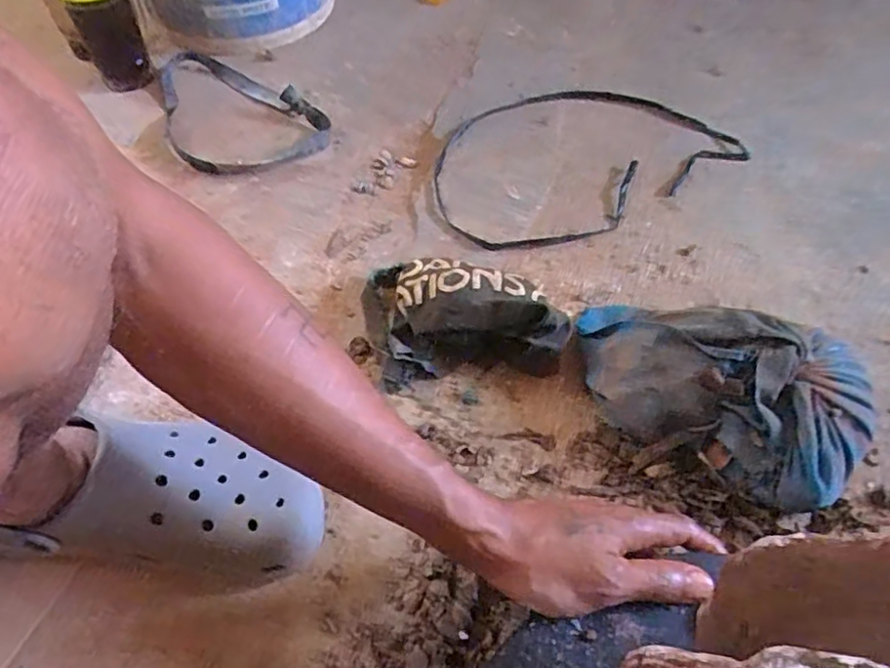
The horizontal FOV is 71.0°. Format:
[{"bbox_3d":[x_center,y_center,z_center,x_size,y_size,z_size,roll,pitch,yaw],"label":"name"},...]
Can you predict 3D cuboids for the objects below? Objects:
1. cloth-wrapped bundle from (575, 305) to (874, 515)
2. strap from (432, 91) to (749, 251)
[{"bbox_3d":[0.216,0.032,0.496,0.225,0.092,0.144,18,56,12],"label":"cloth-wrapped bundle"},{"bbox_3d":[0.157,-0.214,0.724,0.366,0.024,0.234,-20,57,-14],"label":"strap"}]

